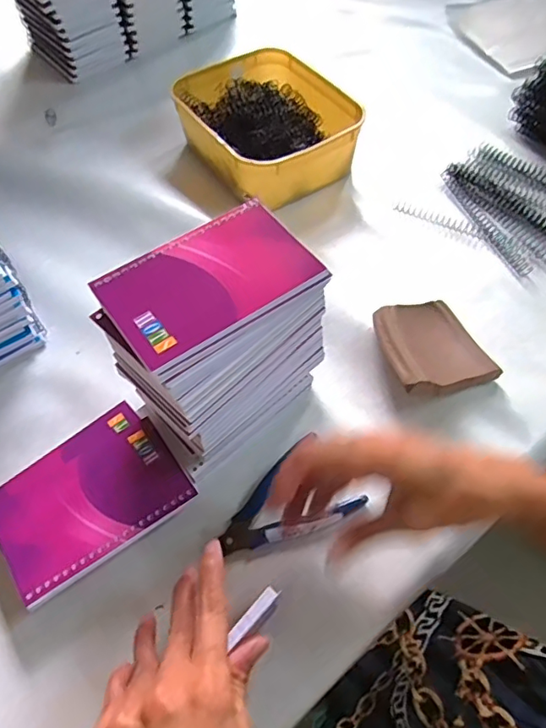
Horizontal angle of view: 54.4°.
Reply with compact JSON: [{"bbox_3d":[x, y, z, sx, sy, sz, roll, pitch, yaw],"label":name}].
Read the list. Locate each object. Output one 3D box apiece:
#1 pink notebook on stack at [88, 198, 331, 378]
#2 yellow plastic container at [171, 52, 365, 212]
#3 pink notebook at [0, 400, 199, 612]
[{"bbox_3d":[-0.040,-0.054,0.341,0.130,0.010,0.079,-33,67,-18],"label":"pink notebook on stack"},{"bbox_3d":[-0.007,-0.267,0.609,0.161,0.076,0.197,-29,60,-15],"label":"yellow plastic container"},{"bbox_3d":[-0.136,0.096,0.390,0.130,0.010,0.103,-36,58,-20],"label":"pink notebook"}]

